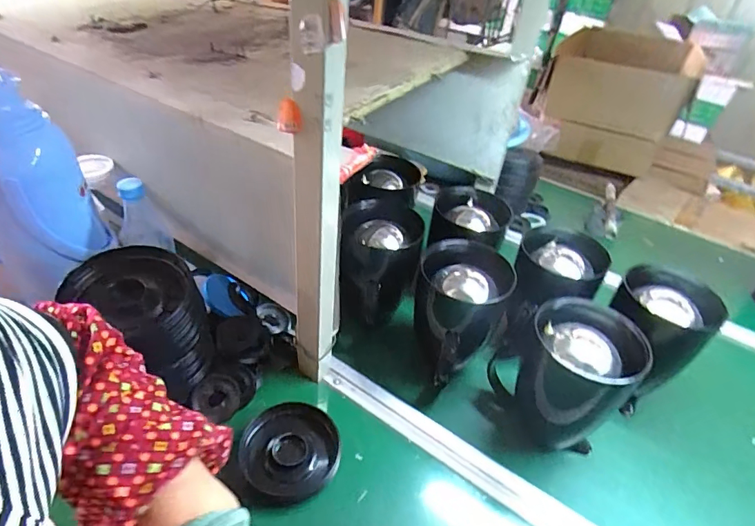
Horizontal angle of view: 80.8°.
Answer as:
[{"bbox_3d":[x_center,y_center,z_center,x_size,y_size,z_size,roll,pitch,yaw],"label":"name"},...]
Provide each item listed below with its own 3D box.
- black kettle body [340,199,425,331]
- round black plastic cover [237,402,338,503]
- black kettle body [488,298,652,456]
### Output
[{"bbox_3d":[0.001,0.000,0.710,0.123,0.151,0.135,-1,39,-11],"label":"black kettle body"},{"bbox_3d":[-0.111,0.232,0.558,0.119,0.021,0.117,5,38,-4],"label":"round black plastic cover"},{"bbox_3d":[0.240,0.142,0.599,0.156,0.182,0.156,23,41,19],"label":"black kettle body"}]

